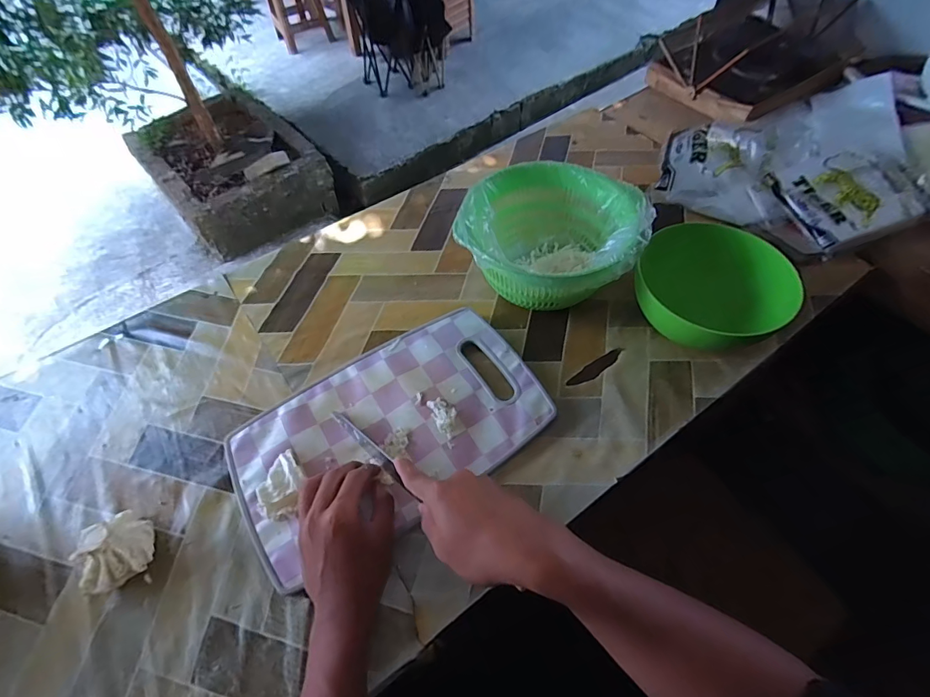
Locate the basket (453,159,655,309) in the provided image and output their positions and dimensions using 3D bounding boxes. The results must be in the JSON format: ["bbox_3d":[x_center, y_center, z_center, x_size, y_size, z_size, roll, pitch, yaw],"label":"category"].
[{"bbox_3d":[0.118,-0.137,0.602,0.220,0.129,0.205,-1,55,2],"label":"basket"}]

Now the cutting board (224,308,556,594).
[{"bbox_3d":[-0.089,0.090,0.518,0.350,0.013,0.212,-28,59,-16],"label":"cutting board"}]

